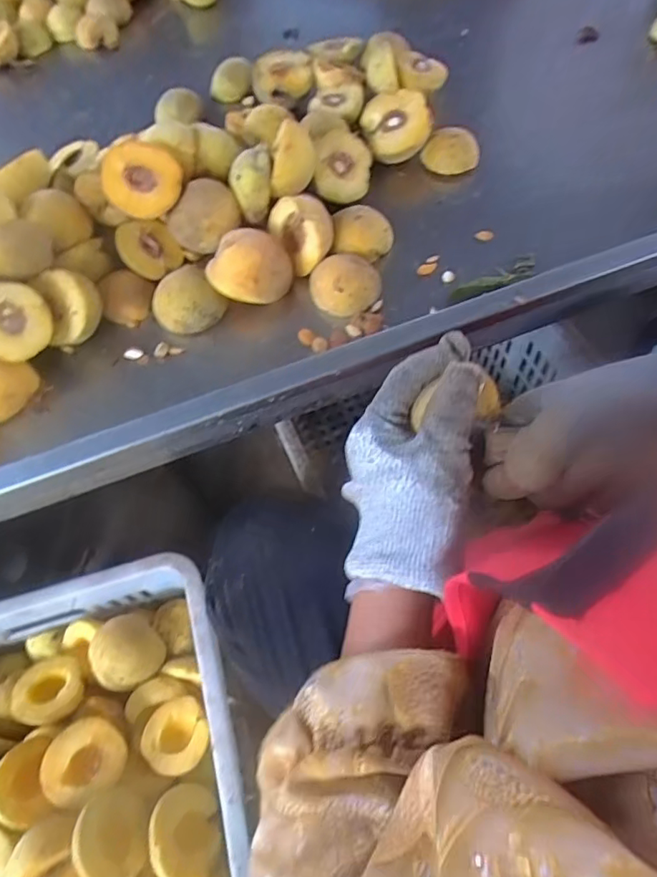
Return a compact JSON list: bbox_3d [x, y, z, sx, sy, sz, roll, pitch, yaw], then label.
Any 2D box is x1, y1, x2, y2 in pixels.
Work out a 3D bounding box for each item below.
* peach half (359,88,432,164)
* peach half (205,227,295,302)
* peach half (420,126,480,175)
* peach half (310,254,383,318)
[{"bbox_3d":[0.074,-0.342,0.587,0.075,0.040,0.079,2,59,6],"label":"peach half"},{"bbox_3d":[-0.070,-0.159,0.488,0.071,0.039,0.052,7,60,8],"label":"peach half"},{"bbox_3d":[0.133,-0.313,0.581,0.061,0.049,0.011,1,14,-4],"label":"peach half"},{"bbox_3d":[0.016,-0.144,0.494,0.066,0.029,0.052,-5,59,2],"label":"peach half"}]

